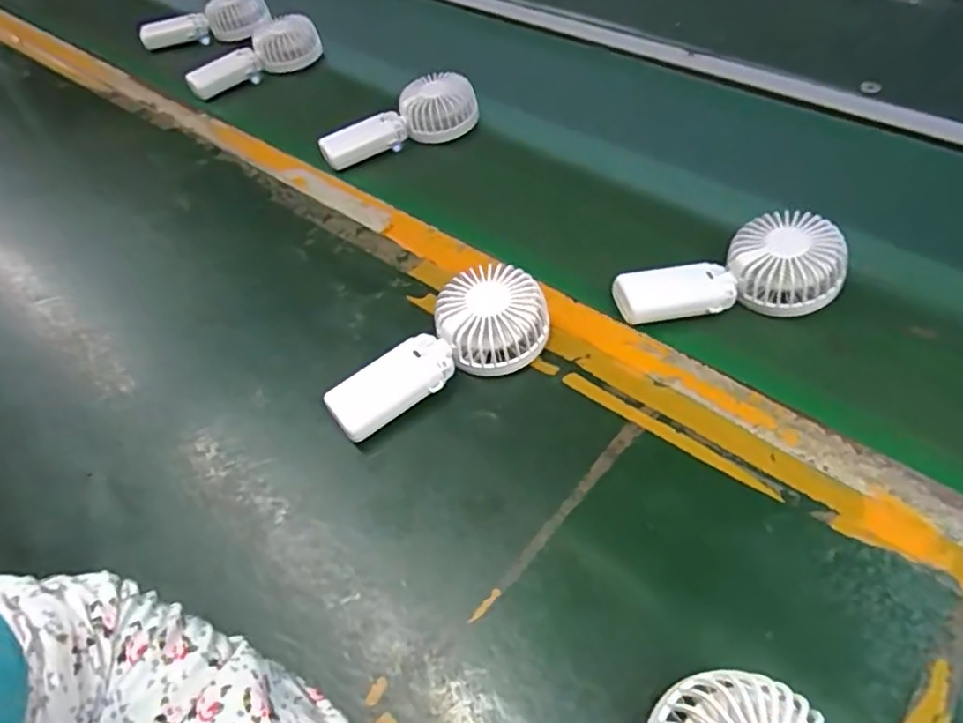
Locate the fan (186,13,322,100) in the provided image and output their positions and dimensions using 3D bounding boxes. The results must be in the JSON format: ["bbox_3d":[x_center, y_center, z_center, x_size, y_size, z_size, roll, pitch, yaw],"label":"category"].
[{"bbox_3d":[-0.317,-0.425,0.861,0.194,0.041,0.078,-35,58,-21],"label":"fan"}]

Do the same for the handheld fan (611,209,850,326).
[{"bbox_3d":[0.202,-0.078,0.516,0.179,0.054,0.075,-3,52,2],"label":"handheld fan"}]

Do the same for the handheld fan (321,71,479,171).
[{"bbox_3d":[-0.094,-0.278,0.714,0.184,0.046,0.067,-23,54,-13],"label":"handheld fan"}]

